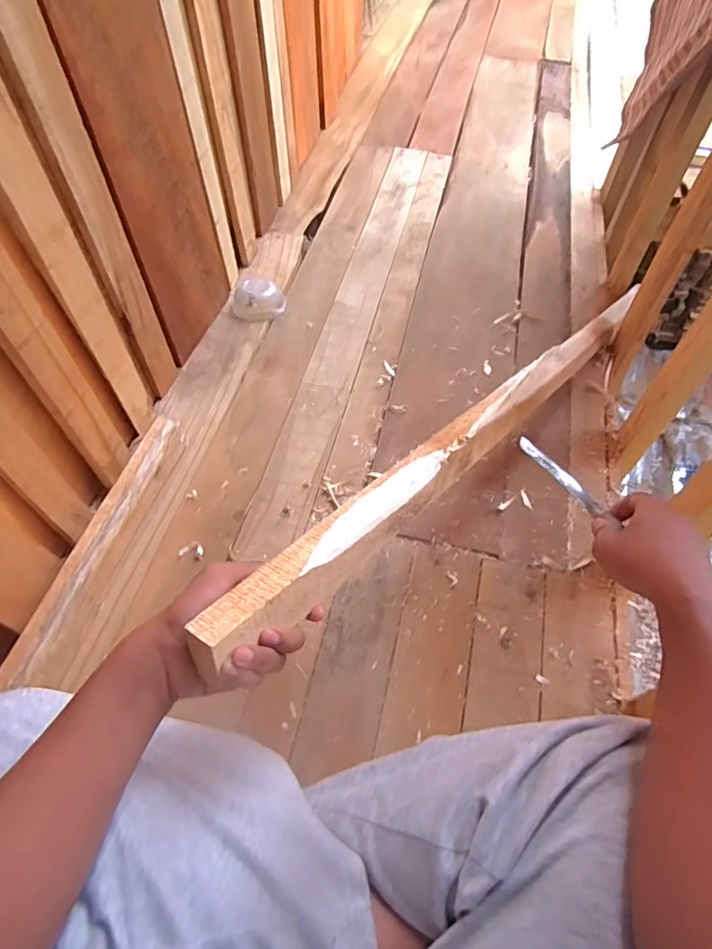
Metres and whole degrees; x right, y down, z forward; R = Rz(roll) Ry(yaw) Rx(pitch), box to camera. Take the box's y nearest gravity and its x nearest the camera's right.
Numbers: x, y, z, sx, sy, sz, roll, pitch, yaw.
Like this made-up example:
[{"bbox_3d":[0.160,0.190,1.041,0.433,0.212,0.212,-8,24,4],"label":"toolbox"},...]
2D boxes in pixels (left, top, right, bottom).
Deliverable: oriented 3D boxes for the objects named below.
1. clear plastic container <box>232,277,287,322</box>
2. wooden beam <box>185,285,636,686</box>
[{"bbox_3d":[-0.181,-0.325,0.951,0.099,0.041,0.082,-9,58,-7],"label":"clear plastic container"},{"bbox_3d":[0.175,-0.077,0.644,0.044,0.032,0.896,37,49,21],"label":"wooden beam"}]

